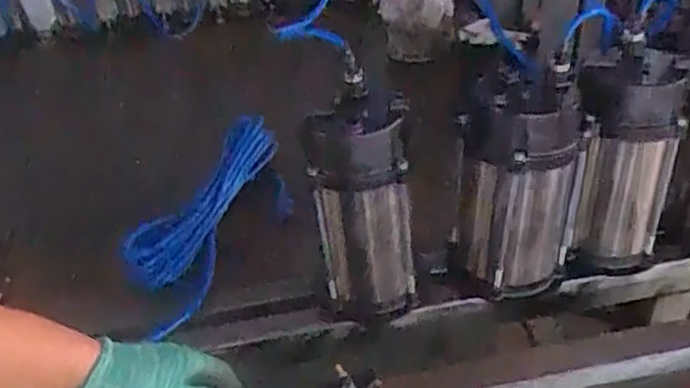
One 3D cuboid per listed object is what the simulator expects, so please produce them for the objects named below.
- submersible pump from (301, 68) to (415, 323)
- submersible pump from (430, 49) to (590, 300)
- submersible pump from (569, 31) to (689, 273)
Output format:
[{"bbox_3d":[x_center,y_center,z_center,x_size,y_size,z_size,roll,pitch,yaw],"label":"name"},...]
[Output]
[{"bbox_3d":[0.022,0.010,0.784,0.115,0.264,0.106,0,37,7],"label":"submersible pump"},{"bbox_3d":[0.197,-0.007,0.801,0.127,0.258,0.129,28,47,36],"label":"submersible pump"},{"bbox_3d":[0.332,-0.038,0.818,0.111,0.245,0.117,13,40,23],"label":"submersible pump"}]

